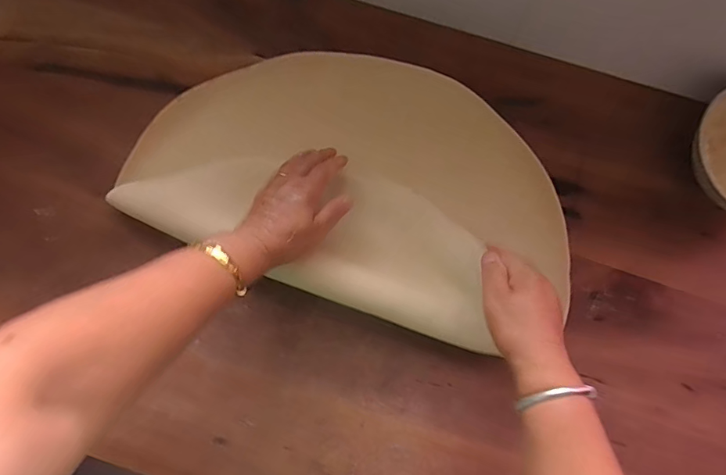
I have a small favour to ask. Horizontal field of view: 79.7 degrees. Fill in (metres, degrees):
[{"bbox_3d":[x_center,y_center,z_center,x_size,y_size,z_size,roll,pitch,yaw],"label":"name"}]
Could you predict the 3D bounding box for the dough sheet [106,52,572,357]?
[{"bbox_3d":[-0.009,-0.068,0.475,0.465,0.028,0.265,19,79,3],"label":"dough sheet"}]

